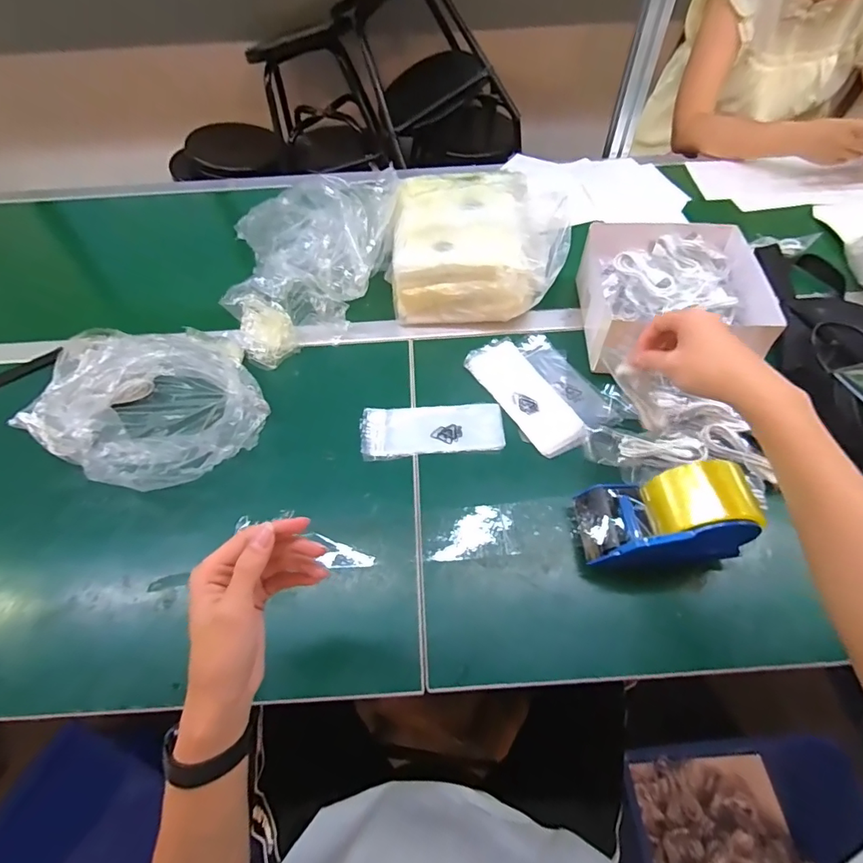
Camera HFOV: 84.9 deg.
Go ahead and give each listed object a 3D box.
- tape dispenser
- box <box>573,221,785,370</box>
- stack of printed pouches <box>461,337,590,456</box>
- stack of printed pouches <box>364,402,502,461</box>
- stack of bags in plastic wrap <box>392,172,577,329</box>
[{"bbox_3d":[0.223,0.085,0.459,0.148,0.092,0.082,-3,57,1],"label":"tape dispenser"},{"bbox_3d":[0.320,-0.184,0.643,0.211,0.086,0.223,3,57,5],"label":"box"},{"bbox_3d":[0.120,-0.050,0.609,0.074,0.011,0.189,-28,60,-15],"label":"stack of printed pouches"},{"bbox_3d":[0.001,-0.003,0.585,0.172,0.007,0.072,-6,57,-1],"label":"stack of printed pouches"},{"bbox_3d":[0.067,-0.279,0.695,0.237,0.130,0.222,2,57,4],"label":"stack of bags in plastic wrap"}]

